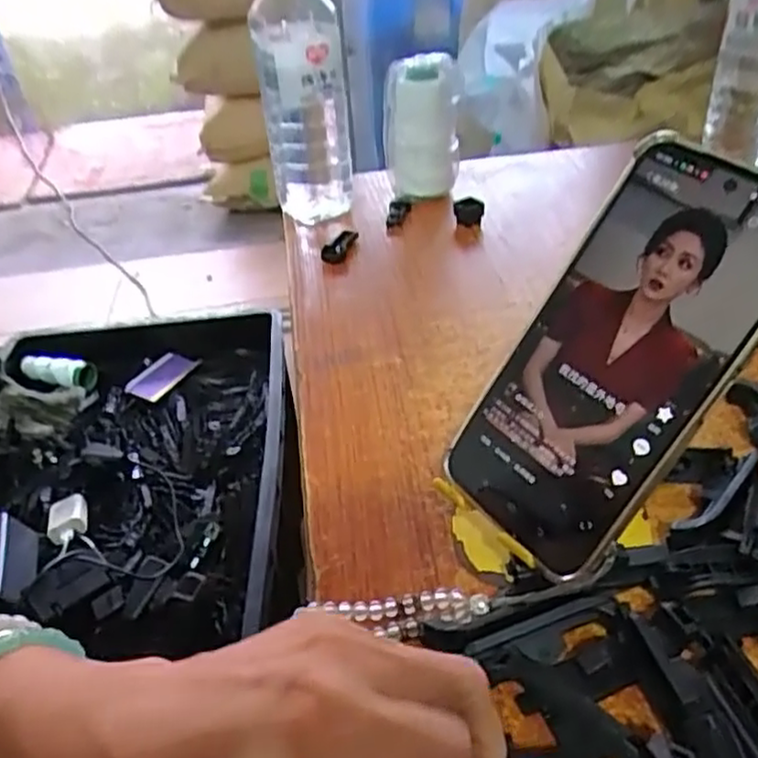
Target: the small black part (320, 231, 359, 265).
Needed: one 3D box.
[{"bbox_3d":[-0.031,-0.105,0.570,0.014,0.013,0.042,12,41,22],"label":"small black part"}]

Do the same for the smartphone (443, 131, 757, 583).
[{"bbox_3d":[0.092,-0.007,0.280,0.006,0.169,0.078,13,23,-49],"label":"smartphone"}]

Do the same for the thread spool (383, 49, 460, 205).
[{"bbox_3d":[0.038,-0.224,0.624,0.063,0.113,0.069,-3,38,4],"label":"thread spool"}]

